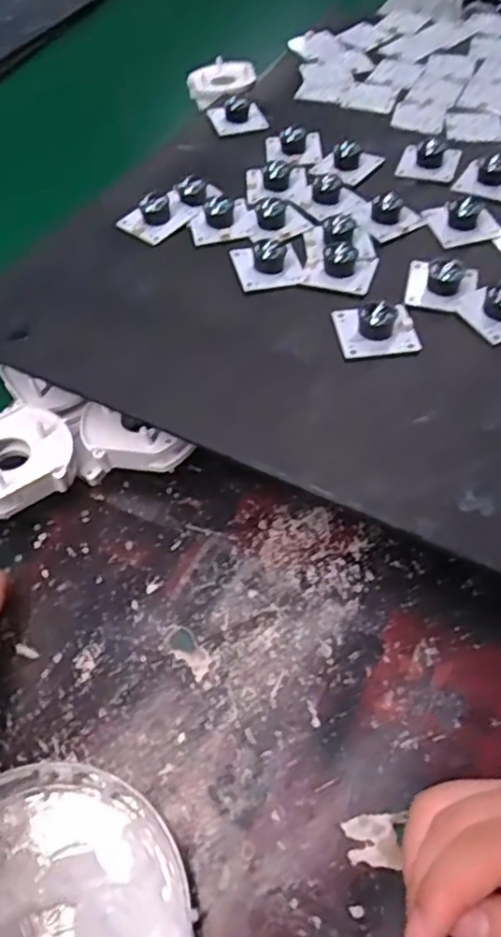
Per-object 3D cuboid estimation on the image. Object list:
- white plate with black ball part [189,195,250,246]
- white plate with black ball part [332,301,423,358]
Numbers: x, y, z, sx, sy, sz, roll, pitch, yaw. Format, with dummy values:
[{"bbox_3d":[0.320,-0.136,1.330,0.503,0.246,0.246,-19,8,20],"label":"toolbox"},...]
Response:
[{"bbox_3d":[-0.022,-0.179,0.472,0.044,0.016,0.039,-13,56,-4],"label":"white plate with black ball part"},{"bbox_3d":[0.074,-0.087,0.397,0.045,0.018,0.041,-7,55,-1],"label":"white plate with black ball part"}]

